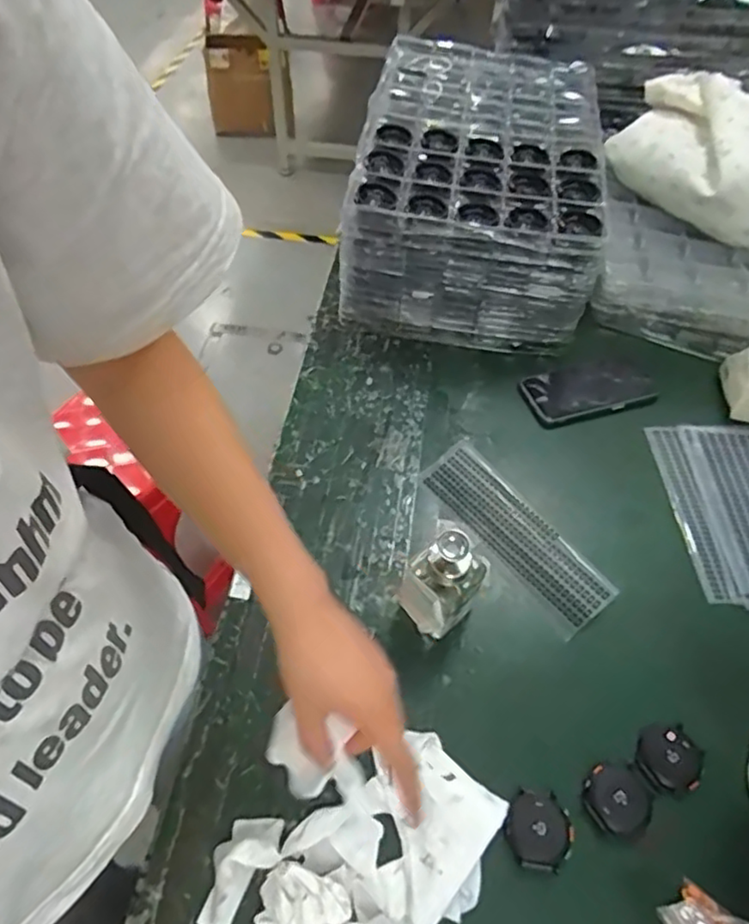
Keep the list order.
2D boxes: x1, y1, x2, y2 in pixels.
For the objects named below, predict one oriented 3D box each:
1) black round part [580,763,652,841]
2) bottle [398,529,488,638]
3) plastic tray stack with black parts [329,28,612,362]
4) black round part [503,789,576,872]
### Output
[{"bbox_3d":[0.192,0.266,0.491,0.050,0.007,0.049,1,52,-2],"label":"black round part"},{"bbox_3d":[0.062,0.101,0.544,0.059,0.121,0.052,-35,61,-25],"label":"bottle"},{"bbox_3d":[0.138,-0.383,0.876,0.293,0.177,0.446,9,53,4],"label":"plastic tray stack with black parts"},{"bbox_3d":[0.126,0.281,0.477,0.050,0.008,0.051,1,52,-2],"label":"black round part"}]

